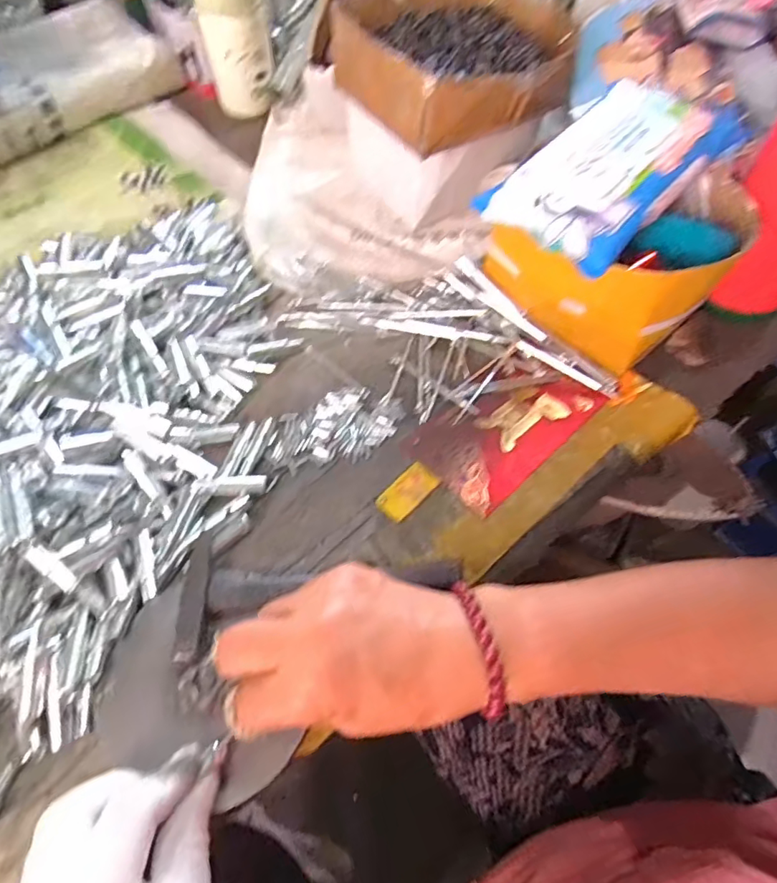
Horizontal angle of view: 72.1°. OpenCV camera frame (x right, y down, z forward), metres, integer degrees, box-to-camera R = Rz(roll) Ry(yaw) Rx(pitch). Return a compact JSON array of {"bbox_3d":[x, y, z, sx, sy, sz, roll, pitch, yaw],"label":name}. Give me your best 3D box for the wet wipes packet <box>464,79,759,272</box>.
[{"bbox_3d":[0.160,-0.199,0.381,0.164,0.021,0.104,-42,71,-8],"label":"wet wipes packet"}]

